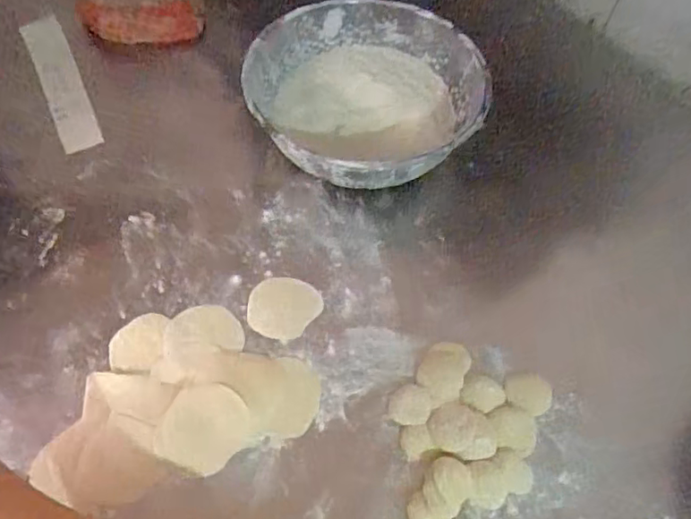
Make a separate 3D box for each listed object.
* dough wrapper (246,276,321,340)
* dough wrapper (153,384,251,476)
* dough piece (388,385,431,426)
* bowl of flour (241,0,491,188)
[{"bbox_3d":[-0.055,0.040,0.515,0.055,0.004,0.059,1,60,-3],"label":"dough wrapper"},{"bbox_3d":[-0.109,0.129,0.458,0.063,0.004,0.066,4,62,-8],"label":"dough wrapper"},{"bbox_3d":[0.051,0.115,0.472,0.033,0.008,0.032,1,60,-3],"label":"dough piece"},{"bbox_3d":[0.020,-0.157,0.591,0.212,0.081,0.217,1,60,-3],"label":"bowl of flour"}]

